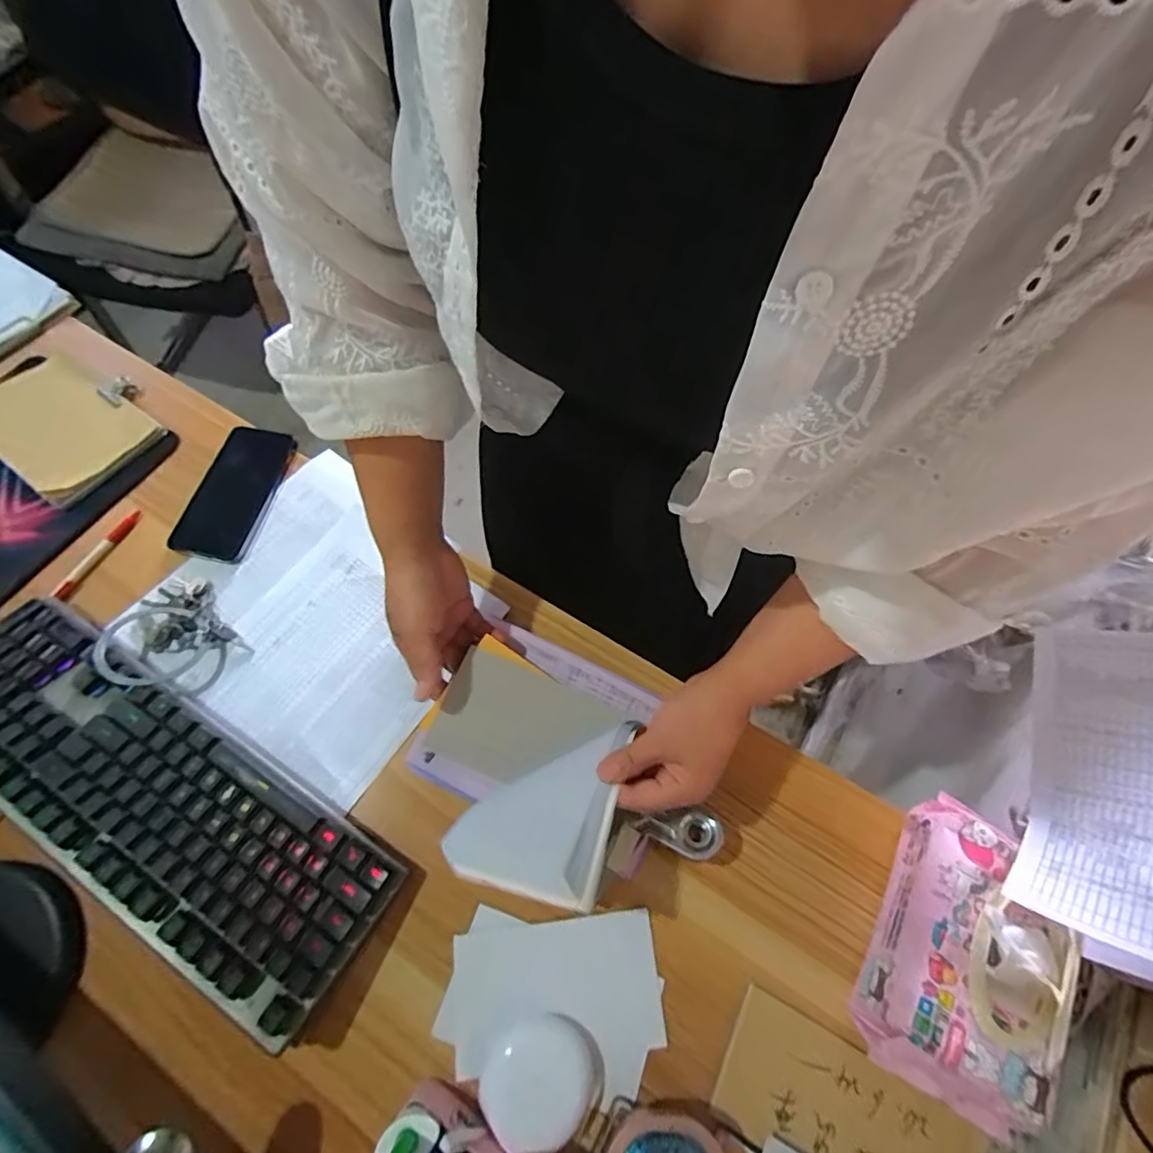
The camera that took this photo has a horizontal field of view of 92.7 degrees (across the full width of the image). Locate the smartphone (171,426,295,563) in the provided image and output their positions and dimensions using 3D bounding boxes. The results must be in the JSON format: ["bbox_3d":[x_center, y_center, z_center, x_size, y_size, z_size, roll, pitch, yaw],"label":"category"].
[{"bbox_3d":[-0.365,-0.091,0.590,0.077,0.014,0.157,11,65,3],"label":"smartphone"}]

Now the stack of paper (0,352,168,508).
[{"bbox_3d":[-0.574,-0.179,0.612,0.200,0.025,0.141,34,68,13],"label":"stack of paper"}]

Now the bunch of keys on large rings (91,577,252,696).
[{"bbox_3d":[-0.383,0.054,0.512,0.097,0.039,0.122,-35,71,-17],"label":"bunch of keys on large rings"}]

